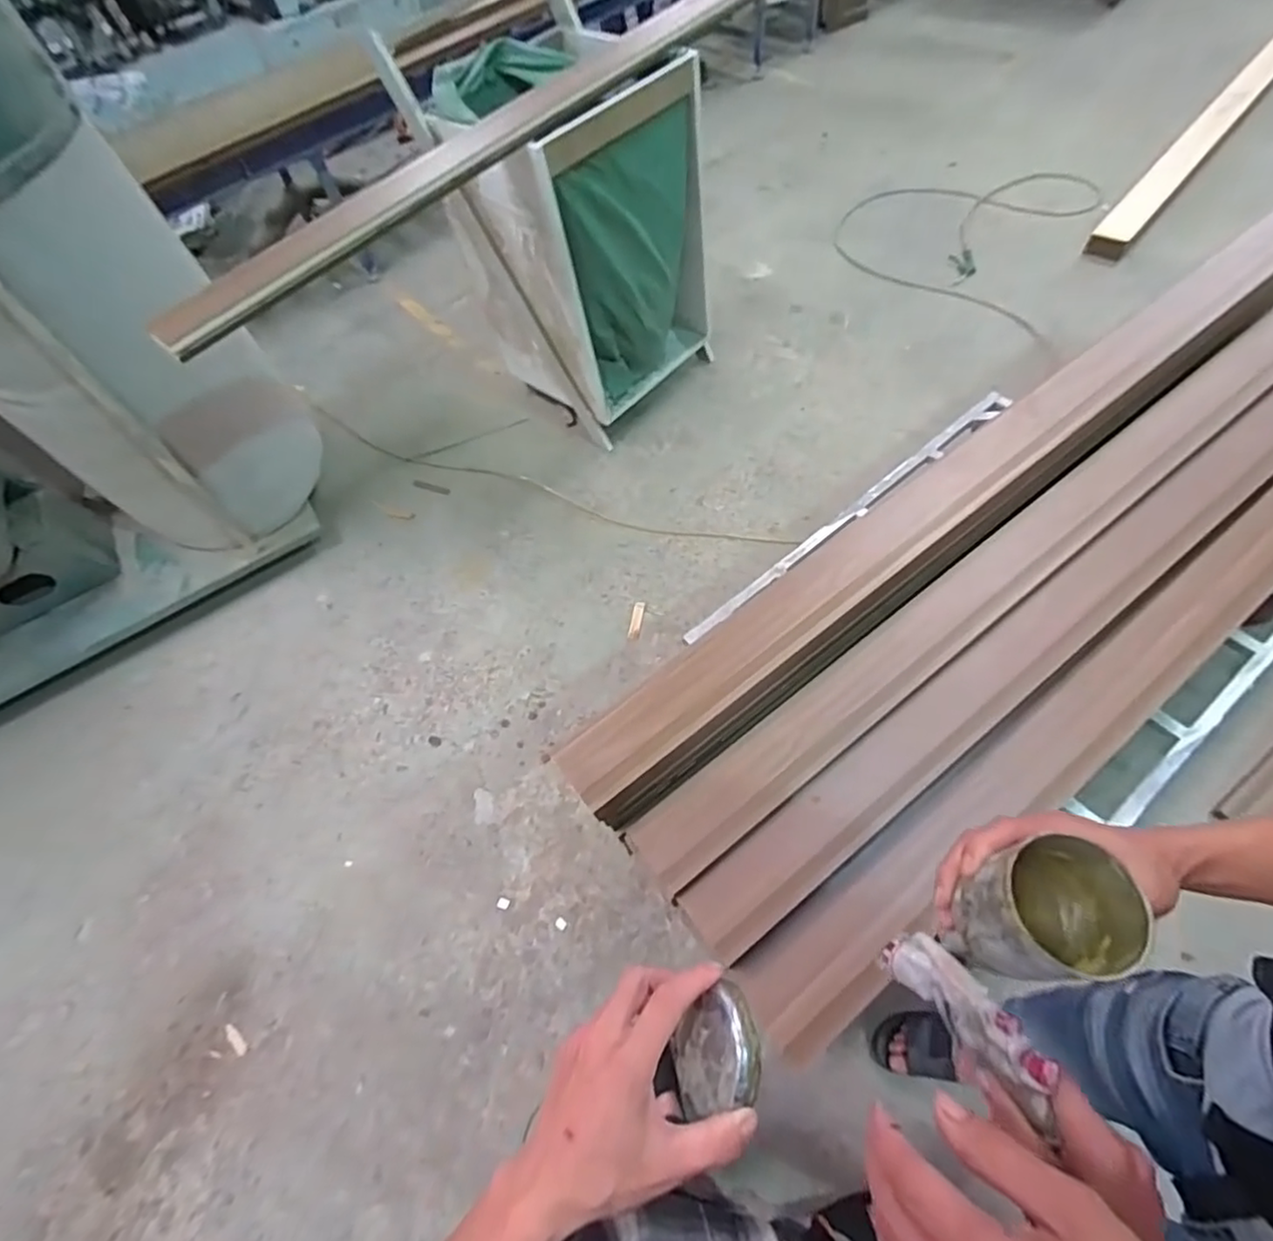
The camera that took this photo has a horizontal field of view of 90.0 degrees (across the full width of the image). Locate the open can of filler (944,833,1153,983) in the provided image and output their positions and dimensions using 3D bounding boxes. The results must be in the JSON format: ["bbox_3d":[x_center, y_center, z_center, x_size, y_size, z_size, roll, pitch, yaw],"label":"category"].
[{"bbox_3d":[0.262,0.192,0.419,0.079,0.102,0.069,-6,59,5],"label":"open can of filler"}]

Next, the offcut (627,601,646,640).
[{"bbox_3d":[0.001,-0.001,1.832,0.033,0.019,0.113,11,64,9],"label":"offcut"}]

